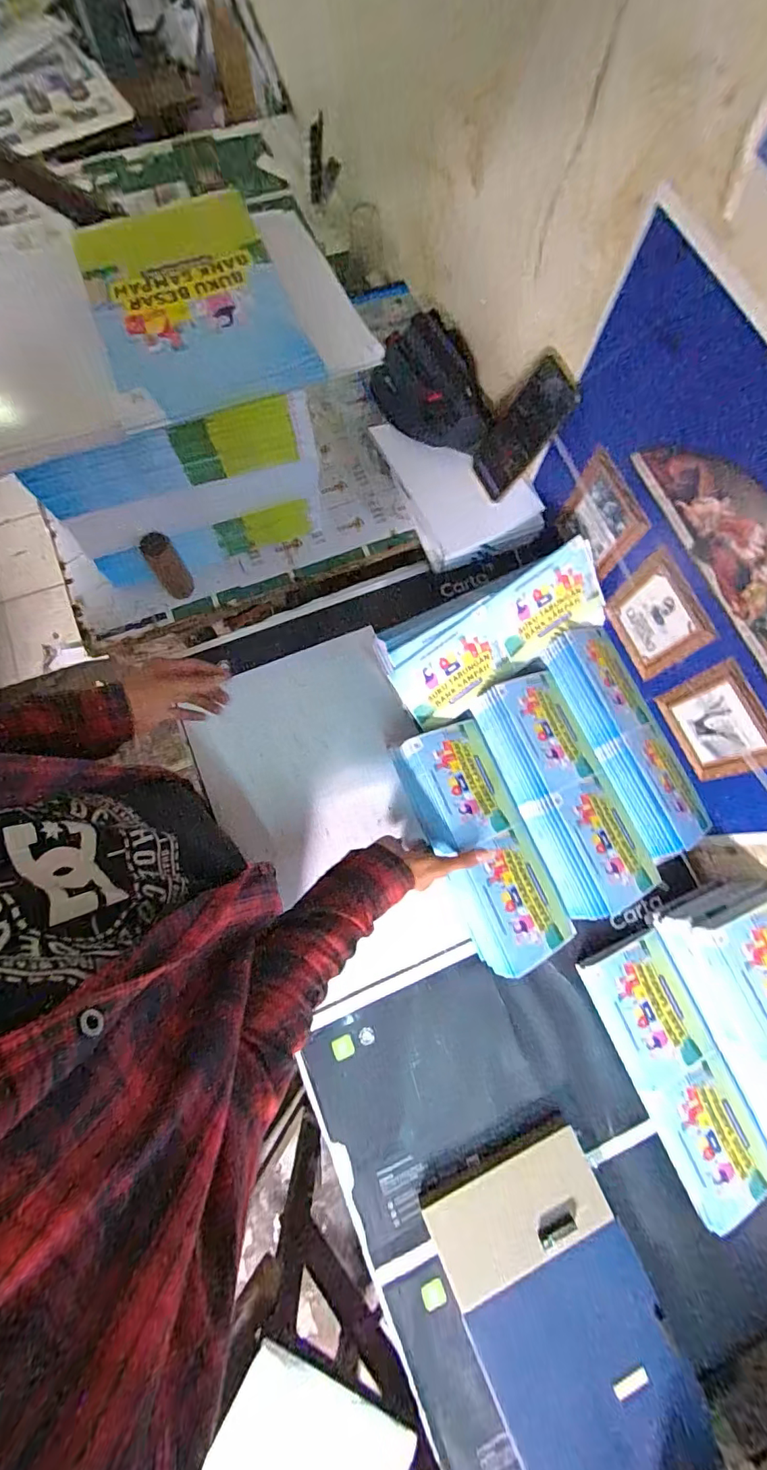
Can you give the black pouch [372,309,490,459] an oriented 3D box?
[{"bbox_3d":[0.066,-0.515,0.726,0.143,0.060,0.238,-22,90,18],"label":"black pouch"}]

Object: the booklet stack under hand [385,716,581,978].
[{"bbox_3d":[0.130,0.141,0.651,0.122,0.114,0.306,-24,77,-8],"label":"booklet stack under hand"}]

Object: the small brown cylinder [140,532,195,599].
[{"bbox_3d":[-0.299,-0.235,0.675,0.041,0.096,0.035,-32,79,-9],"label":"small brown cylinder"}]

